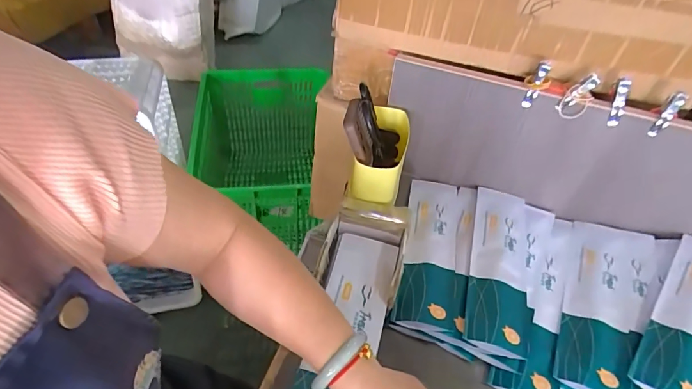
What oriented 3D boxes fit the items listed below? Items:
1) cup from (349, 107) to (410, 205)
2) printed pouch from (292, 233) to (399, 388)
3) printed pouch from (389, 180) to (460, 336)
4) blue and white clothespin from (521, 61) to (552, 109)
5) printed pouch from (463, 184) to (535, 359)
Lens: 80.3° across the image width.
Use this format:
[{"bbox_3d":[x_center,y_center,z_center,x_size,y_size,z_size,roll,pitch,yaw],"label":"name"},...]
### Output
[{"bbox_3d":[0.054,-0.058,0.614,0.073,0.076,0.149,14,45,9],"label":"cup"},{"bbox_3d":[-0.006,0.160,0.464,0.085,0.033,0.290,13,47,8],"label":"printed pouch"},{"bbox_3d":[0.120,0.071,0.586,0.072,0.038,0.279,11,45,6],"label":"printed pouch"},{"bbox_3d":[0.258,-0.149,0.557,0.028,0.064,0.022,13,45,8],"label":"blue and white clothespin"},{"bbox_3d":[0.211,0.091,0.557,0.081,0.025,0.276,15,46,10],"label":"printed pouch"}]

